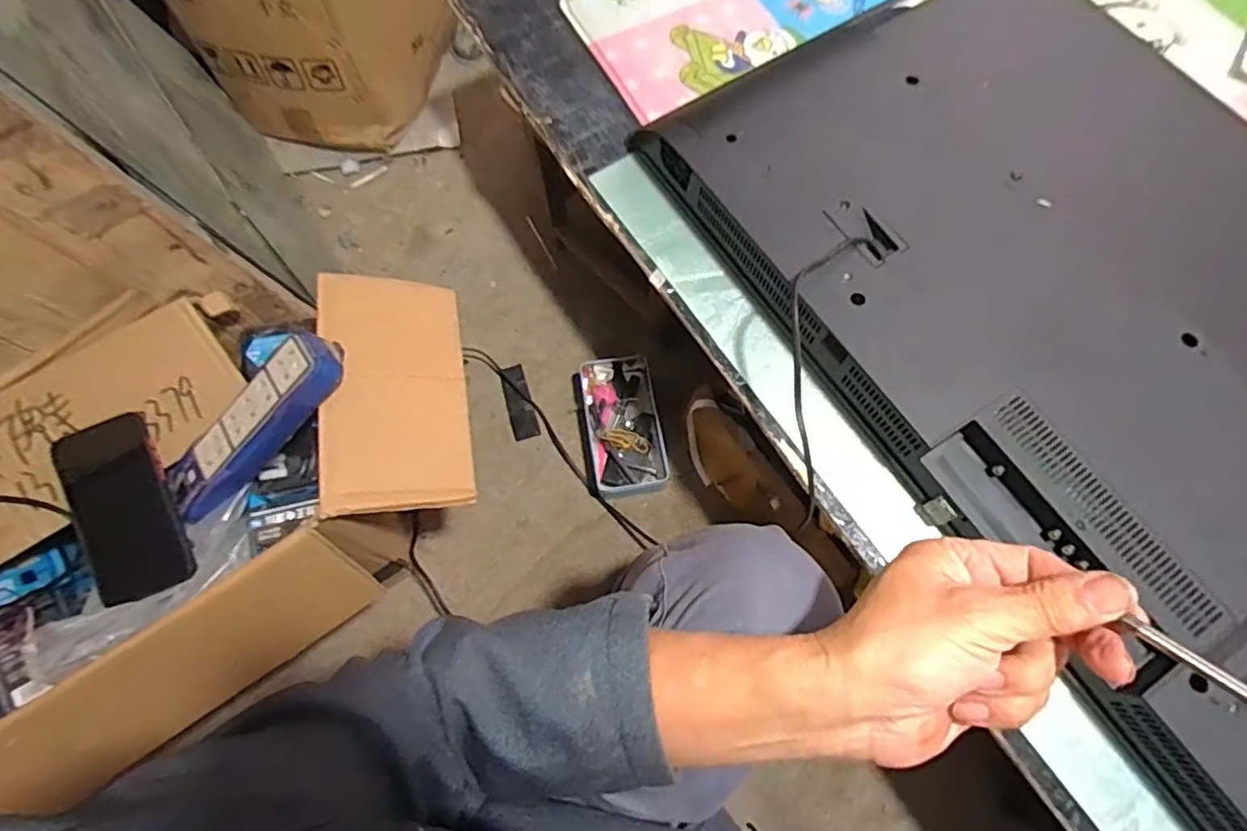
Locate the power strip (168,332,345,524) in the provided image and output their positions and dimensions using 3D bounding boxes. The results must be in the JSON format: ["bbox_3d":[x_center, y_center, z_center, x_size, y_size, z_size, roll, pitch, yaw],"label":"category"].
[{"bbox_3d":[-0.335,0.010,0.553,0.058,0.039,0.194,44,93,15],"label":"power strip"}]

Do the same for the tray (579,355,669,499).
[{"bbox_3d":[-0.005,0.018,0.855,0.106,0.038,0.193,-9,71,-4],"label":"tray"}]

